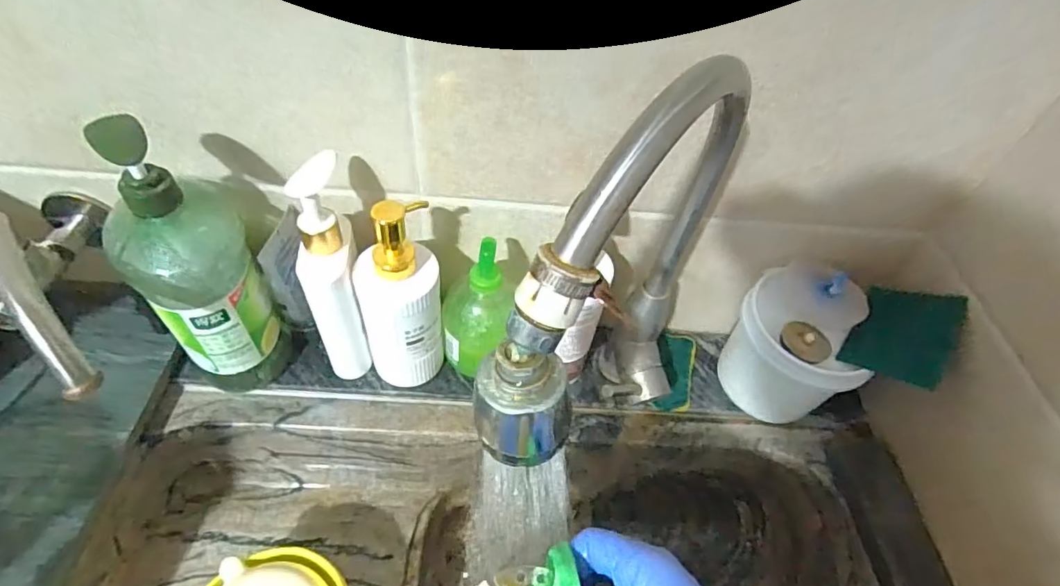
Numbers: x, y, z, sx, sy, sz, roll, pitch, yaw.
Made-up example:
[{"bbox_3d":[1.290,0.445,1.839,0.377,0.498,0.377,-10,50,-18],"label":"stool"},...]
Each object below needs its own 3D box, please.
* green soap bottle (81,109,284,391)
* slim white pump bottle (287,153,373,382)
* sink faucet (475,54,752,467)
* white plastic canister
[{"bbox_3d":[-0.283,-0.020,0.453,0.091,0.271,0.096,-27,58,-26],"label":"green soap bottle"},{"bbox_3d":[-0.178,-0.011,0.484,0.044,0.231,0.063,-5,51,-11],"label":"slim white pump bottle"},{"bbox_3d":[0.074,0.013,0.364,0.060,0.334,0.299,31,53,19],"label":"sink faucet"},{"bbox_3d":[0.257,0.067,0.542,0.111,0.152,0.095,17,50,8],"label":"white plastic canister"}]

